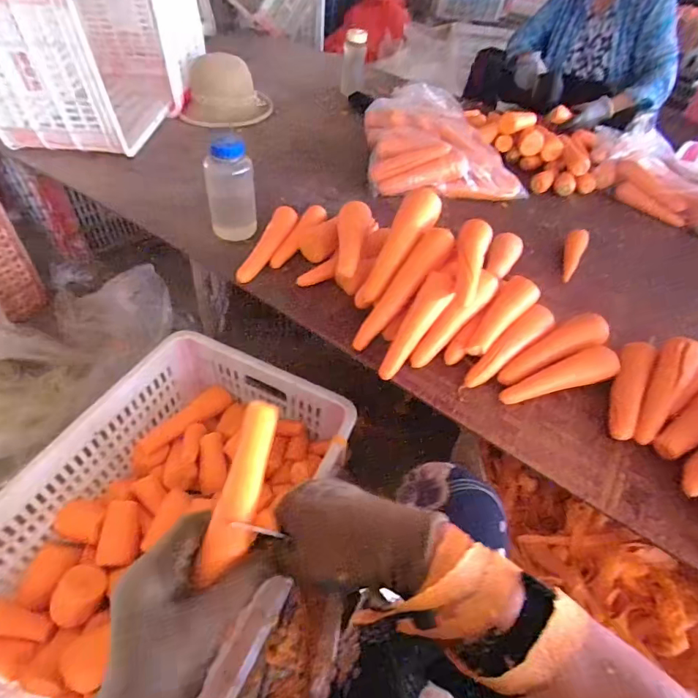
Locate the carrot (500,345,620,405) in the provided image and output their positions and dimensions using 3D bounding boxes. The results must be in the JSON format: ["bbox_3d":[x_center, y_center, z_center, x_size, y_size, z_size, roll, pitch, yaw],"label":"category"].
[{"bbox_3d":[0.308,0.039,0.643,0.191,0.038,0.046,-18,52,-4],"label":"carrot"}]

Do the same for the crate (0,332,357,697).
[{"bbox_3d":[-0.257,0.275,0.670,0.358,0.275,0.500,22,50,13],"label":"crate"}]

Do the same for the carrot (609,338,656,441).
[{"bbox_3d":[0.408,0.055,0.637,0.037,0.032,0.168,23,65,14],"label":"carrot"}]

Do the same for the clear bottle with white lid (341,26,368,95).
[{"bbox_3d":[0.019,-0.882,1.348,0.079,0.158,0.079,-4,49,-10],"label":"clear bottle with white lid"}]

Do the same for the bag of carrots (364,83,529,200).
[{"bbox_3d":[0.215,-0.524,1.090,0.347,0.091,0.427,1,49,-5],"label":"bag of carrots"}]

